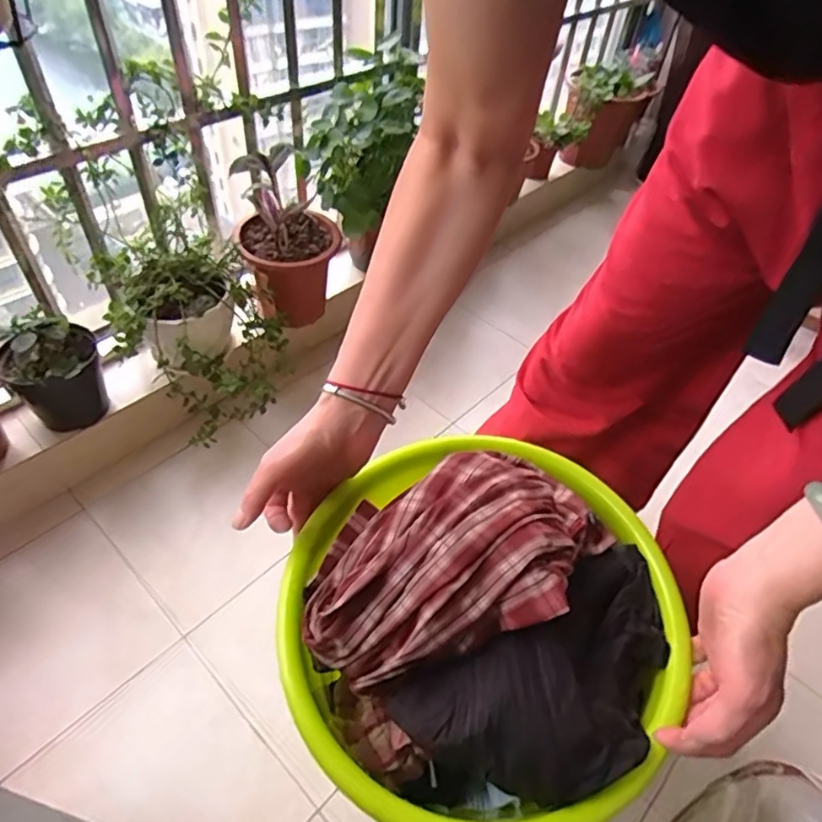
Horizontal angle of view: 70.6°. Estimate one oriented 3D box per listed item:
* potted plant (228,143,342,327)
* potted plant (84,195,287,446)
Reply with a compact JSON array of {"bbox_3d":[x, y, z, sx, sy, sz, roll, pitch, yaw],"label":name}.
[{"bbox_3d":[-0.221,-0.307,1.054,0.183,0.280,0.175,-8,54,-11],"label":"potted plant"},{"bbox_3d":[-0.374,-0.140,1.026,0.275,0.265,0.248,35,58,20],"label":"potted plant"}]

